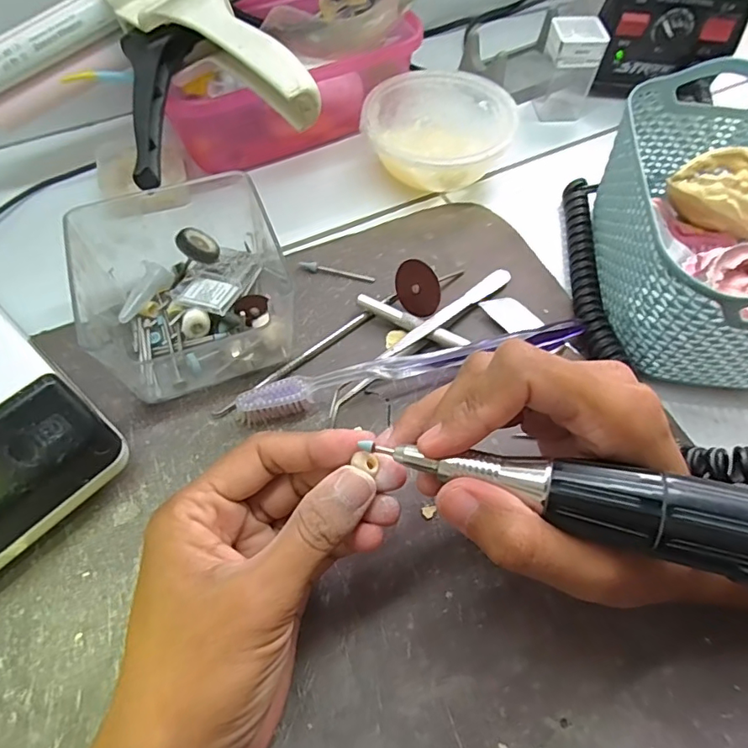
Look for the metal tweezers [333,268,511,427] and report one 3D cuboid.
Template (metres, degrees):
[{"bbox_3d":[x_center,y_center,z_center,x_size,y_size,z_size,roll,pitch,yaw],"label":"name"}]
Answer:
[{"bbox_3d":[0.028,-0.024,0.295,0.140,0.015,0.012,-36,66,-21],"label":"metal tweezers"}]

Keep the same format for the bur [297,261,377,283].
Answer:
[{"bbox_3d":[-0.023,-0.064,0.324,0.047,0.006,0.005,8,60,3],"label":"bur"}]

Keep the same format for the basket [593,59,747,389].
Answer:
[{"bbox_3d":[0.192,-0.078,0.294,0.119,0.083,0.170,5,59,1],"label":"basket"}]

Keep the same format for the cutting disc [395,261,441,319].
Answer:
[{"bbox_3d":[0.025,-0.050,0.302,0.032,0.030,0.004,24,28,34],"label":"cutting disc"}]

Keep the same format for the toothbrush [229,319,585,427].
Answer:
[{"bbox_3d":[0.023,-0.005,0.280,0.188,0.021,0.016,-13,60,-9],"label":"toothbrush"}]

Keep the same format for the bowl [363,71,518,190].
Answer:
[{"bbox_3d":[0.043,-0.166,0.369,0.100,0.039,0.102,1,59,-1],"label":"bowl"}]

